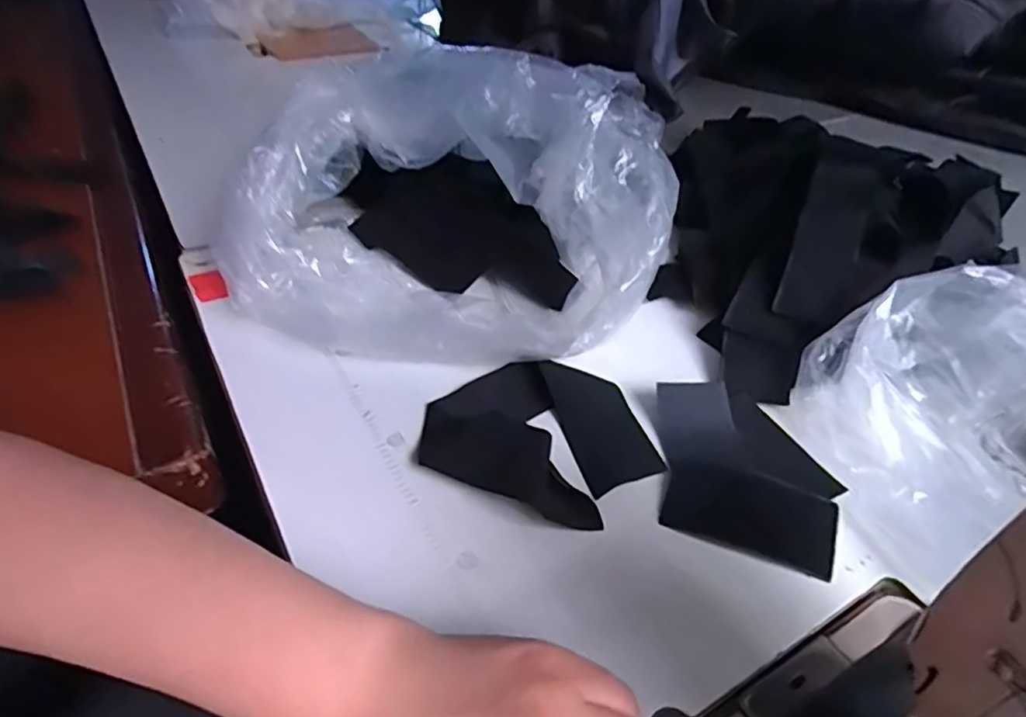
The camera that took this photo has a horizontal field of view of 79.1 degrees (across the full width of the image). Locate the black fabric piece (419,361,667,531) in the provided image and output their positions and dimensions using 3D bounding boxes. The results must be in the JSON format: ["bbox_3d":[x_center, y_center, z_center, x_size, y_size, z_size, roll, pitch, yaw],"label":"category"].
[{"bbox_3d":[0.019,0.041,0.407,0.147,0.029,0.126,21,44,18],"label":"black fabric piece"}]

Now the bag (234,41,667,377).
[{"bbox_3d":[-0.047,-0.125,0.479,0.319,0.178,0.212,14,43,10],"label":"bag"}]

